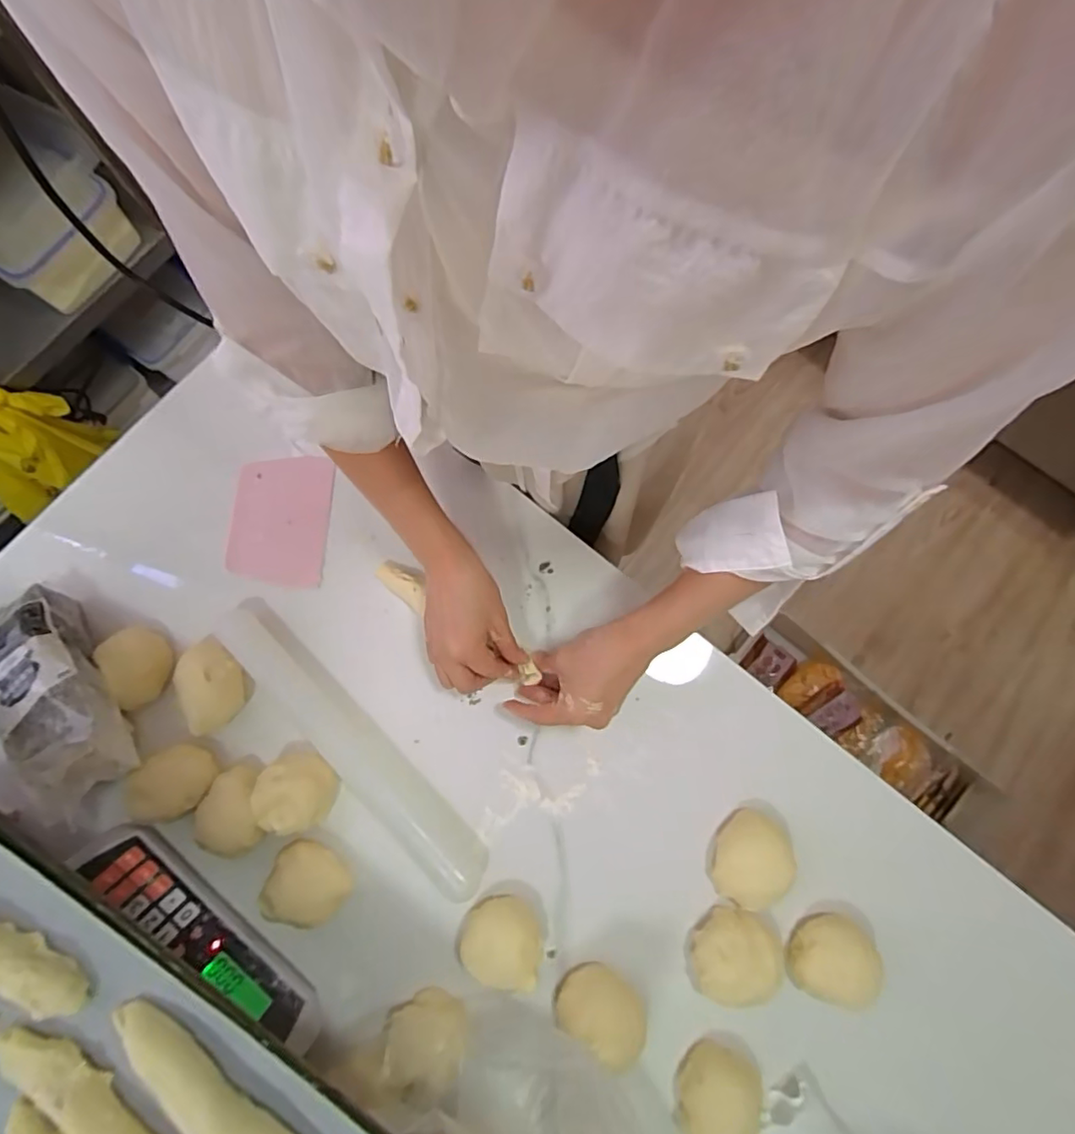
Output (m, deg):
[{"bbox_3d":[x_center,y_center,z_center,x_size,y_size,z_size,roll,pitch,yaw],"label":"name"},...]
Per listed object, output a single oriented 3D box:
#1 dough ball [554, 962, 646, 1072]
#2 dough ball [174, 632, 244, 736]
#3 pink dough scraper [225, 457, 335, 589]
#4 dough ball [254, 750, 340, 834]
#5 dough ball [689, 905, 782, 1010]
[{"bbox_3d":[0.051,0.349,0.453,0.071,0.044,0.052,3,79,0],"label":"dough ball"},{"bbox_3d":[-0.286,0.102,0.503,0.044,0.032,0.078,-12,79,-3],"label":"dough ball"},{"bbox_3d":[-0.249,-0.044,0.555,0.094,0.007,0.124,3,78,3],"label":"pink dough scraper"},{"bbox_3d":[-0.204,0.191,0.487,0.061,0.033,0.059,0,79,-1],"label":"dough ball"},{"bbox_3d":[0.163,0.316,0.465,0.066,0.043,0.064,0,79,-1],"label":"dough ball"}]

